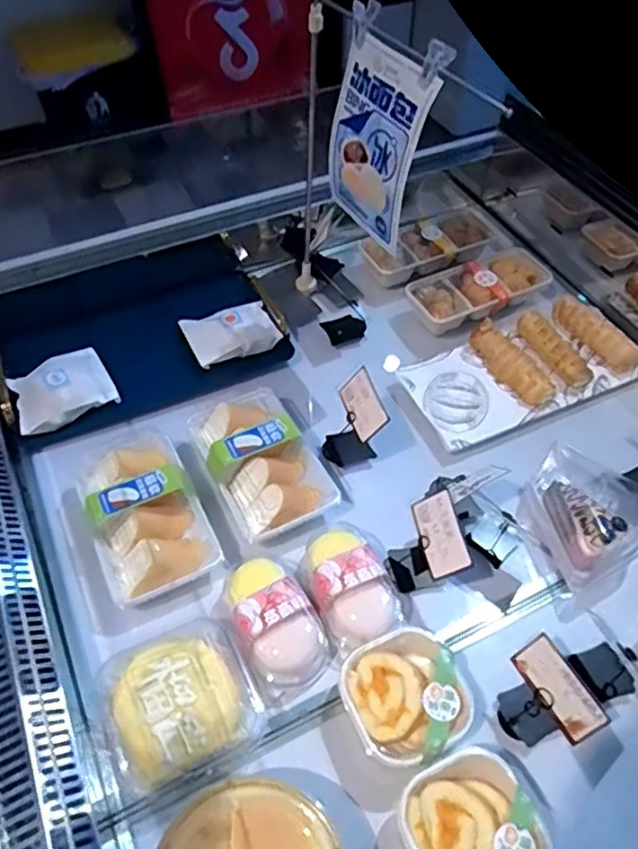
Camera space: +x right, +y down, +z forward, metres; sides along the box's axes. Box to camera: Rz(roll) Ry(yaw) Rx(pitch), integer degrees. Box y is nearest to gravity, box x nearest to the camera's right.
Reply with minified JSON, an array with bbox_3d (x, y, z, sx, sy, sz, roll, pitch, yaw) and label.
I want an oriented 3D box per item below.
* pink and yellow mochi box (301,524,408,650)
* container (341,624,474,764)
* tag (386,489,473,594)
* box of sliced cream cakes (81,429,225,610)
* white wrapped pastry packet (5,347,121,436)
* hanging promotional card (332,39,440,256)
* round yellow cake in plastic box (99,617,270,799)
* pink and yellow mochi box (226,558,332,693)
[{"bbox_3d":[0.039,0.170,0.715,0.099,0.070,0.146,-19,55,-16],"label":"pink and yellow mochi box"},{"bbox_3d":[0.088,0.270,0.632,0.120,0.063,0.116,-24,56,-18],"label":"container"},{"bbox_3d":[0.113,0.140,0.700,0.066,0.103,0.088,-10,53,-9],"label":"tag"},{"bbox_3d":[-0.212,0.098,0.750,0.134,0.071,0.205,-24,56,-19],"label":"box of sliced cream cakes"},{"bbox_3d":[-0.348,-0.048,0.871,0.129,0.046,0.106,-20,55,-16],"label":"white wrapped pastry packet"},{"bbox_3d":[0.064,-0.315,0.725,0.050,0.191,0.144,-18,51,-17],"label":"hanging promotional card"},{"bbox_3d":[-0.141,0.274,0.627,0.150,0.049,0.135,-23,56,-18],"label":"round yellow cake in plastic box"},{"bbox_3d":[-0.045,0.205,0.677,0.086,0.056,0.139,-29,58,-22],"label":"pink and yellow mochi box"}]

